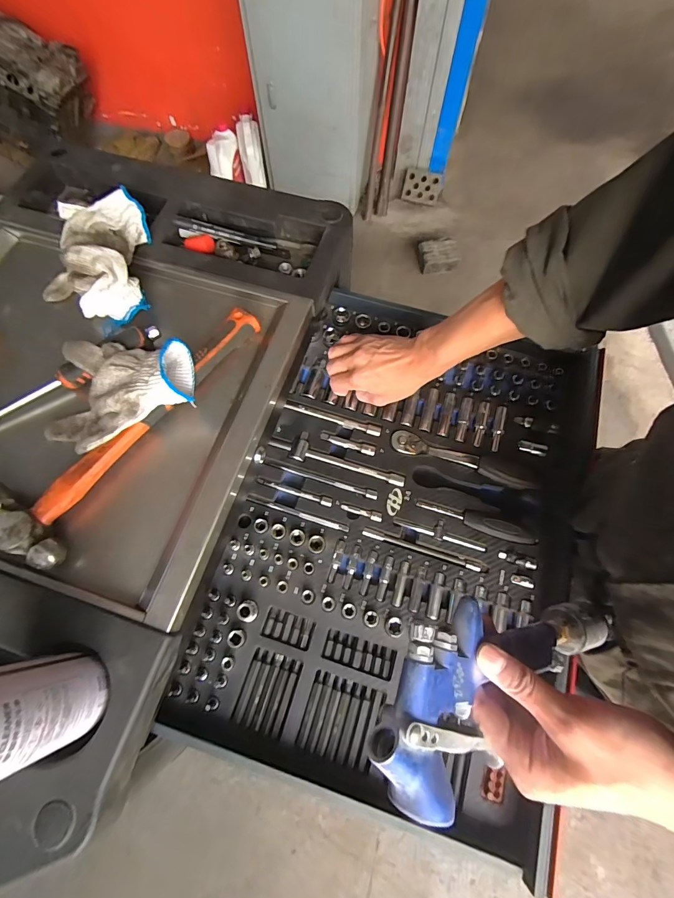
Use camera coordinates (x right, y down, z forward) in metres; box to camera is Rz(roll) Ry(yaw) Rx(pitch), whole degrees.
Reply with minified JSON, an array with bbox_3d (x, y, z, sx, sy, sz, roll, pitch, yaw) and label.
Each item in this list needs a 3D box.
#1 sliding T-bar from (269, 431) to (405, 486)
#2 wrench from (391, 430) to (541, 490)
[{"bbox_3d":[0.001,0.008,0.500,0.178,0.011,0.037,14,68,4],"label":"sliding T-bar"},{"bbox_3d":[0.165,0.015,0.503,0.188,0.022,0.031,17,68,6],"label":"wrench"}]

